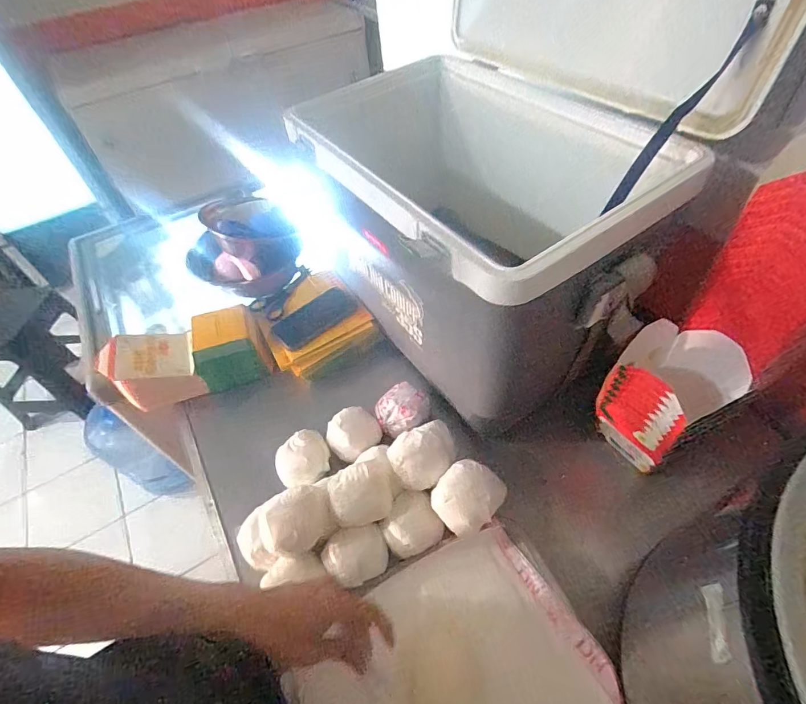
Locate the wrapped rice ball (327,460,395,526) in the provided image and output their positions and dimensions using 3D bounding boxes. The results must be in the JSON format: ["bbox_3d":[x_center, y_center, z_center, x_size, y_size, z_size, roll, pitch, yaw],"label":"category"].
[{"bbox_3d":[-0.055,0.181,0.556,0.081,0.034,0.071,-14,51,-6],"label":"wrapped rice ball"}]

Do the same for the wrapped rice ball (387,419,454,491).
[{"bbox_3d":[0.026,0.140,0.574,0.084,0.046,0.074,-23,52,-13],"label":"wrapped rice ball"}]

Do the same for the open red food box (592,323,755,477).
[{"bbox_3d":[0.336,0.056,0.565,0.132,0.168,0.119,-24,53,-14],"label":"open red food box"}]

